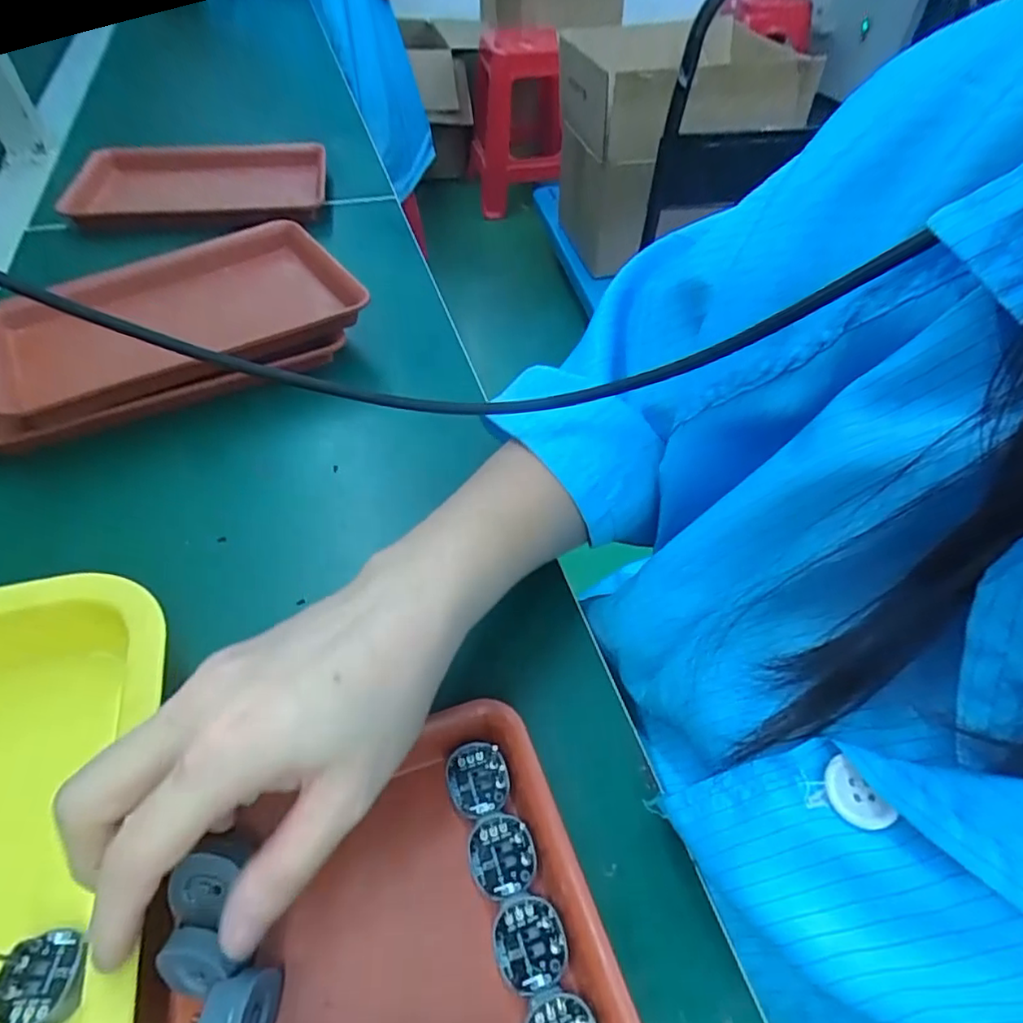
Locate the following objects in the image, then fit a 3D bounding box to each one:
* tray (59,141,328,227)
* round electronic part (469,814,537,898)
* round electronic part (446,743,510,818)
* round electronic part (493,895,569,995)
[{"bbox_3d":[-0.351,-0.366,0.676,0.274,0.079,0.039,-8,51,-8],"label":"tray"},{"bbox_3d":[-0.003,0.132,0.231,0.025,0.004,0.027,0,51,-1],"label":"round electronic part"},{"bbox_3d":[-0.014,0.111,0.249,0.025,0.005,0.028,-6,51,-6],"label":"round electronic part"},{"bbox_3d":[0.007,0.153,0.213,0.025,0.004,0.027,0,51,-1],"label":"round electronic part"}]

